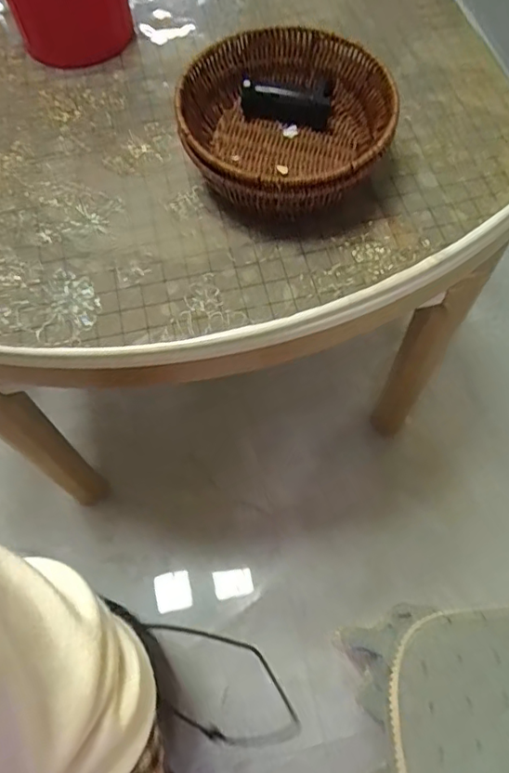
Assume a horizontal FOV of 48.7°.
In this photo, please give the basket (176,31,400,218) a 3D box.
[{"bbox_3d":[0.034,-0.280,0.614,0.220,0.085,0.231,-6,65,-1],"label":"basket"}]

